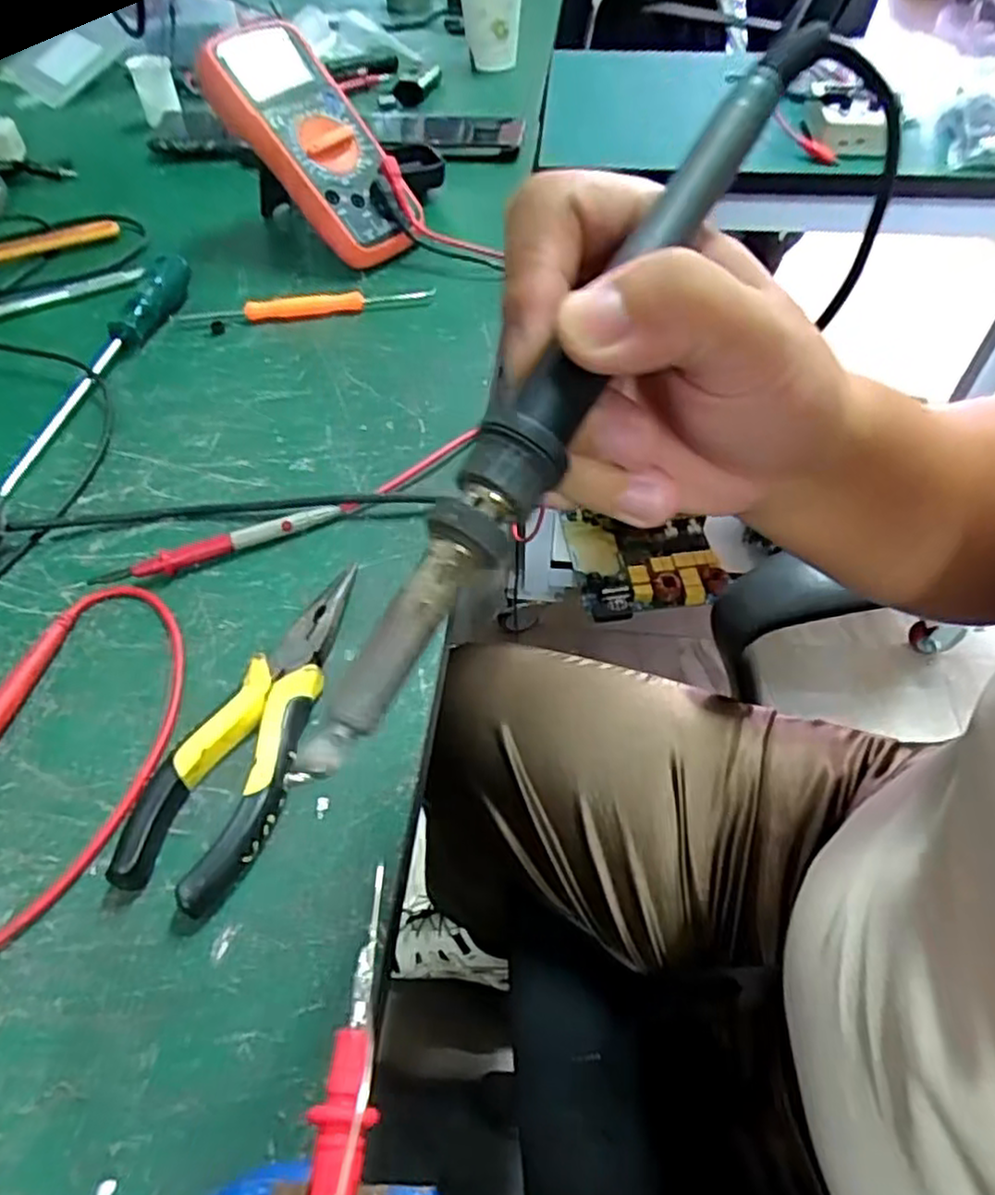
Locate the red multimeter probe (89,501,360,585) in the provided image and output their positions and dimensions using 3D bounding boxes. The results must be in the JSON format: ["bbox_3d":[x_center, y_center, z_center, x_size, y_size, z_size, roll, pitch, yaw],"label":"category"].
[{"bbox_3d":[-0.131,-0.027,0.359,0.125,0.011,0.010,-21,54,-16],"label":"red multimeter probe"}]

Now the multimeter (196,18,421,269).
[{"bbox_3d":[-0.128,-0.321,0.522,0.174,0.041,0.080,50,60,-10],"label":"multimeter"}]

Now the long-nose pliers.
[{"bbox_3d":[-0.092,0.048,0.293,0.045,0.017,0.147,16,53,12],"label":"long-nose pliers"}]

